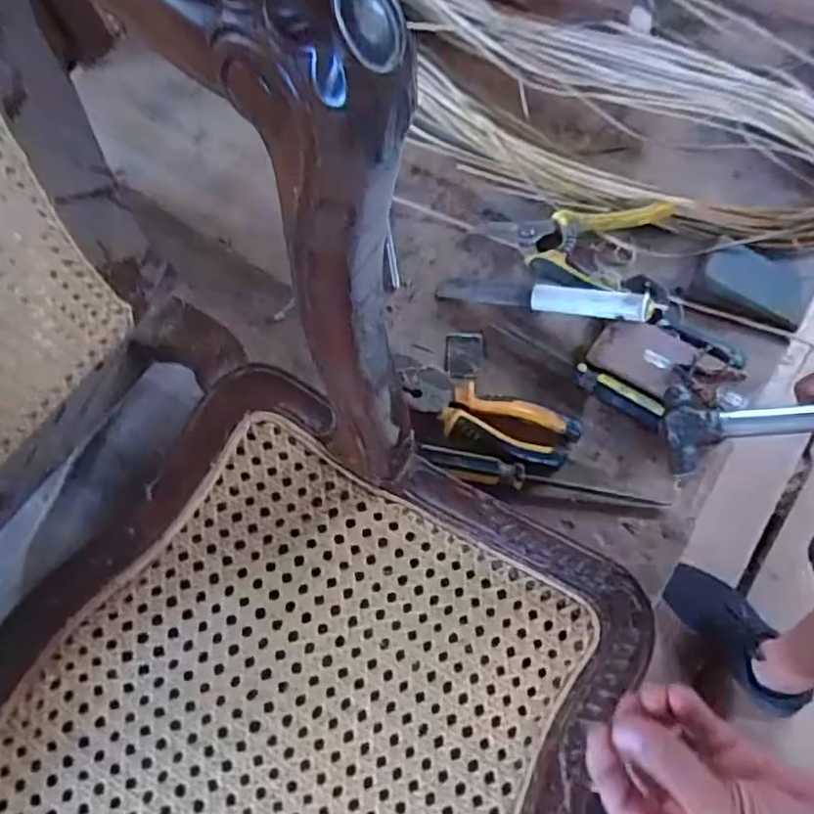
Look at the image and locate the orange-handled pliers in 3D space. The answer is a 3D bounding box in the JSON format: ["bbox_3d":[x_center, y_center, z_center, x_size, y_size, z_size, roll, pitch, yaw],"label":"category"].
[{"bbox_3d":[0.065,0.004,0.533,0.149,0.014,0.052,21,69,14],"label":"orange-handled pliers"}]

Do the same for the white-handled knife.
[{"bbox_3d":[0.117,-0.098,0.564,0.184,0.019,0.028,11,66,27],"label":"white-handled knife"}]

